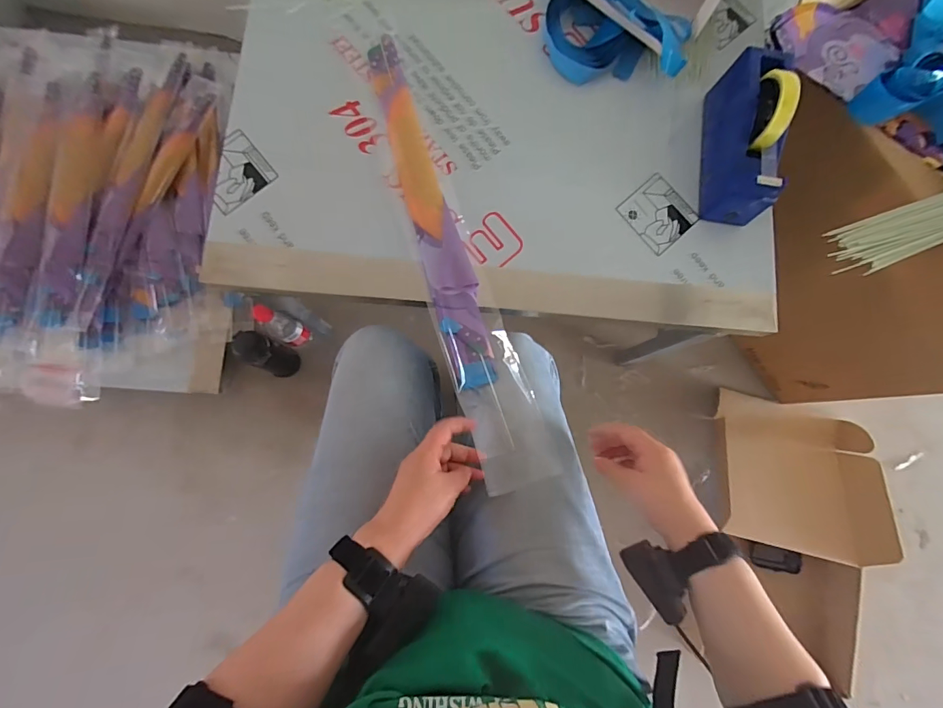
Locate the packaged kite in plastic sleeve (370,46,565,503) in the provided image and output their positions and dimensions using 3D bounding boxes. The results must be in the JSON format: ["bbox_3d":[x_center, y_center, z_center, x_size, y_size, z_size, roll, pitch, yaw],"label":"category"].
[{"bbox_3d":[-0.032,-0.143,0.559,0.084,0.032,0.617,-16,76,-7],"label":"packaged kite in plastic sleeve"}]

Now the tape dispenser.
[{"bbox_3d":[0.370,-0.292,0.581,0.070,0.115,0.203,7,80,-3],"label":"tape dispenser"}]

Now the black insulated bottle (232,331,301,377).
[{"bbox_3d":[-0.421,0.006,0.909,0.065,0.205,0.069,21,80,0],"label":"black insulated bottle"}]

